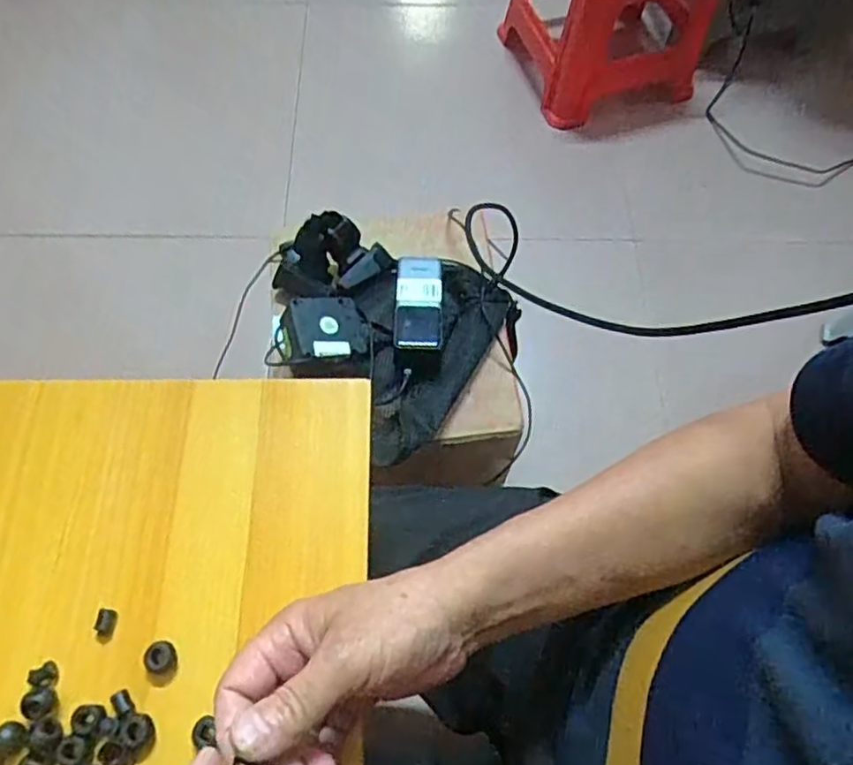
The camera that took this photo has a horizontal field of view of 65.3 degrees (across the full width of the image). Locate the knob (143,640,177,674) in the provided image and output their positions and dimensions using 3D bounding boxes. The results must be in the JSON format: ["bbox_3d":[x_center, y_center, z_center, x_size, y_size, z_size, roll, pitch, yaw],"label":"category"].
[{"bbox_3d":[-0.155,0.160,0.387,0.016,0.015,0.017,1,64,-1],"label":"knob"}]

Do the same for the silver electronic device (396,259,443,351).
[{"bbox_3d":[-0.008,-0.095,0.766,0.053,0.013,0.124,2,64,0],"label":"silver electronic device"}]

